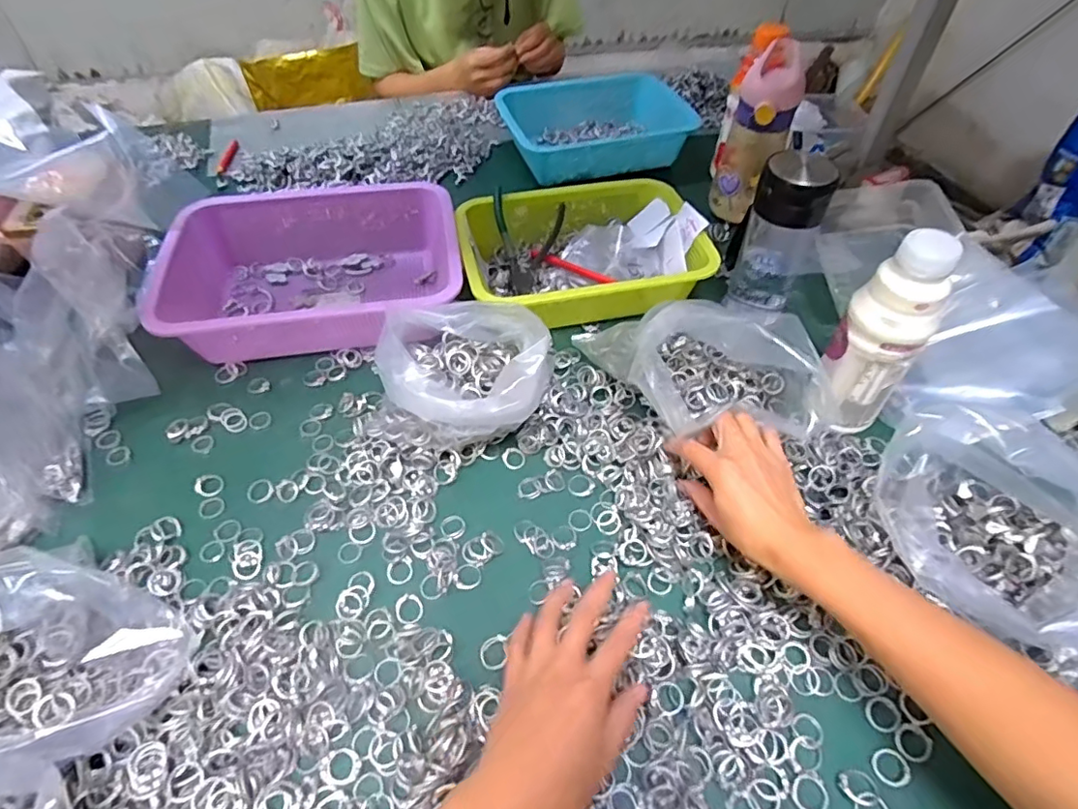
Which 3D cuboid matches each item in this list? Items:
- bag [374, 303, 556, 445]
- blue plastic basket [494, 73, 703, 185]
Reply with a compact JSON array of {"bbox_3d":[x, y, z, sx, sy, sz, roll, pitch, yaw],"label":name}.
[{"bbox_3d":[-0.064,-0.022,0.520,0.154,0.111,0.106,15,52,10],"label":"bag"},{"bbox_3d":[0.077,-0.415,0.873,0.259,0.103,0.172,-15,53,-14],"label":"blue plastic basket"}]

